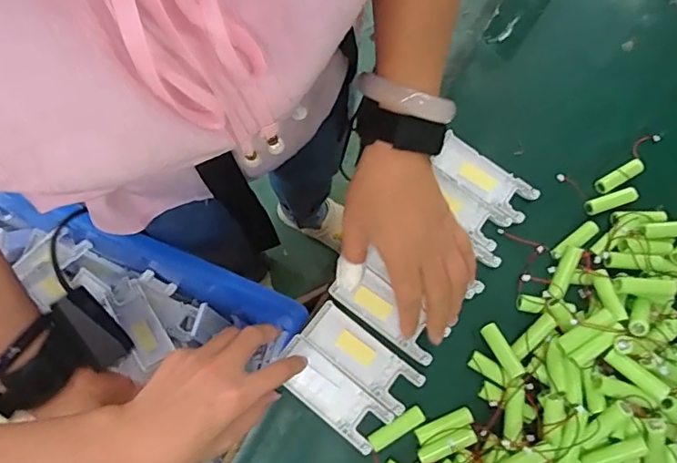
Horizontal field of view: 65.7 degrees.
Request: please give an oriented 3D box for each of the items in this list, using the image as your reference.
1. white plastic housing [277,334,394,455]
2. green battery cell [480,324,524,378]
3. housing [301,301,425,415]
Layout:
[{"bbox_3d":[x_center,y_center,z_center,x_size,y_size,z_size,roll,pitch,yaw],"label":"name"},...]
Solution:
[{"bbox_3d":[-0.007,0.135,0.438,0.104,0.016,0.041,38,76,10],"label":"white plastic housing"},{"bbox_3d":[0.141,0.102,0.452,0.015,0.014,0.048,-24,75,-8],"label":"green battery cell"},{"bbox_3d":[0.020,0.106,0.446,0.105,0.012,0.038,38,76,10],"label":"housing"}]

